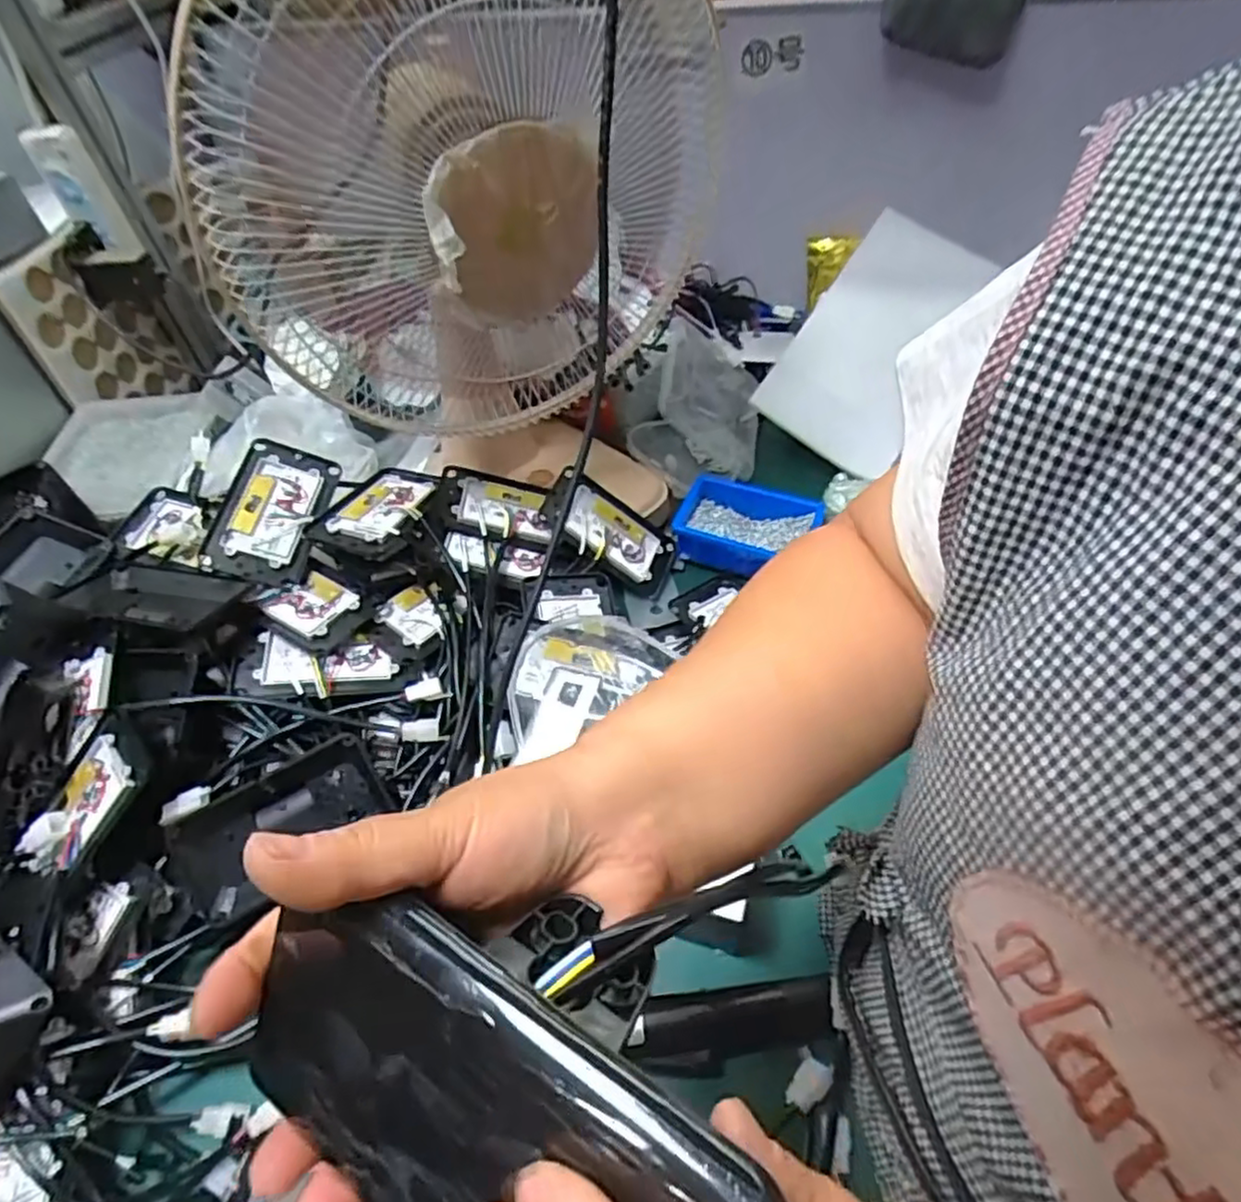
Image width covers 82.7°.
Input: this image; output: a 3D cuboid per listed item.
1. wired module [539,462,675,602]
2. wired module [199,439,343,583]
[{"bbox_3d":[-0.010,-0.074,0.784,0.159,0.025,0.106,34,55,-20],"label":"wired module"},{"bbox_3d":[-0.344,-0.091,0.698,0.090,0.026,0.159,16,59,-15],"label":"wired module"}]

